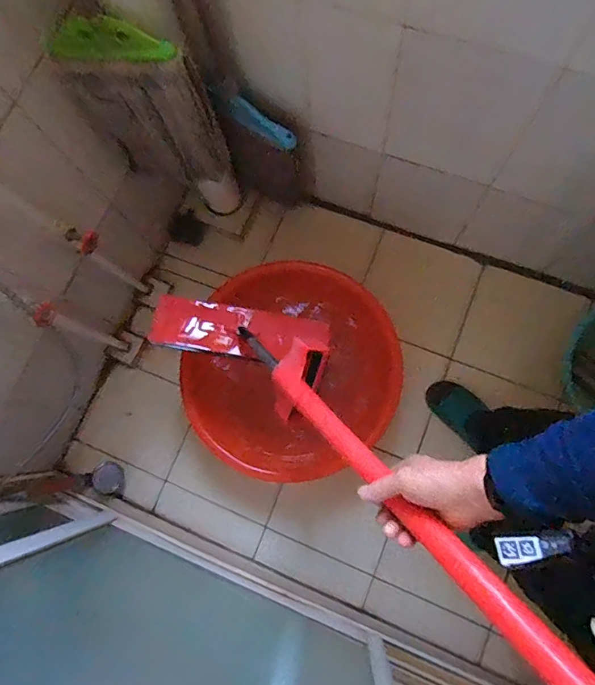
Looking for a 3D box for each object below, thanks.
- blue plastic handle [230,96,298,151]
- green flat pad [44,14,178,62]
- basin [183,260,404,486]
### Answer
[{"bbox_3d":[-0.071,-0.450,0.942,0.152,0.053,0.023,25,75,-23],"label":"blue plastic handle"},{"bbox_3d":[-0.286,-0.460,0.691,0.179,0.068,0.044,1,78,4],"label":"green flat pad"},{"bbox_3d":[-0.015,0.073,1.115,0.500,0.174,0.494,-1,78,4],"label":"basin"}]

